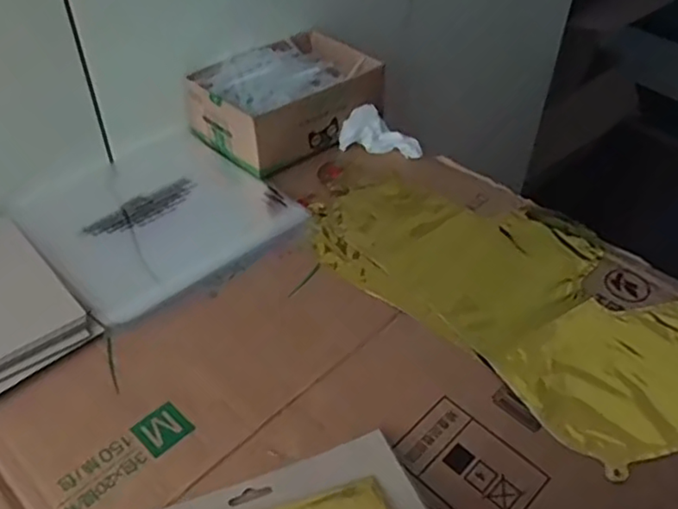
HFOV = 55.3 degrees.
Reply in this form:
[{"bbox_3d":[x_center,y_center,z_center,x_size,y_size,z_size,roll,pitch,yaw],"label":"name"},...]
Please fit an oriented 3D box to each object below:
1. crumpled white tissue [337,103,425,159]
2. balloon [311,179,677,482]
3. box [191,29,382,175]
[{"bbox_3d":[0.045,-0.134,0.700,0.086,0.030,0.048,3,44,2],"label":"crumpled white tissue"},{"bbox_3d":[0.166,0.032,0.562,0.206,0.021,0.388,-34,54,-31],"label":"balloon"},{"bbox_3d":[-0.054,-0.177,0.721,0.191,0.073,0.137,-34,54,-31],"label":"box"}]

